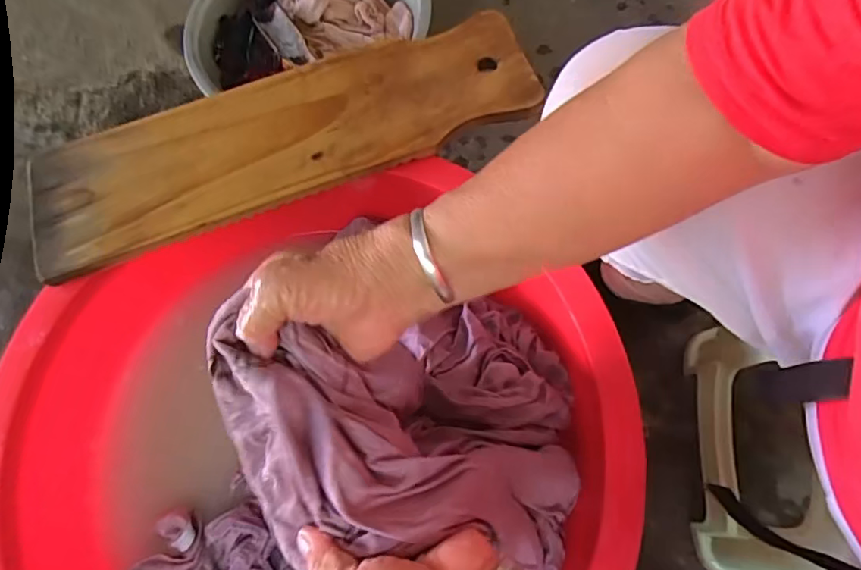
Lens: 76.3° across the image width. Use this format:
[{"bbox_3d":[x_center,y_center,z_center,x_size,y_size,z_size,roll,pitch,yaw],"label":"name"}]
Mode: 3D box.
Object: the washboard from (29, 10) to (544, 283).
[{"bbox_3d":[-0.167,-0.181,0.643,0.585,0.027,0.169,-20,71,-5],"label":"washboard"}]

